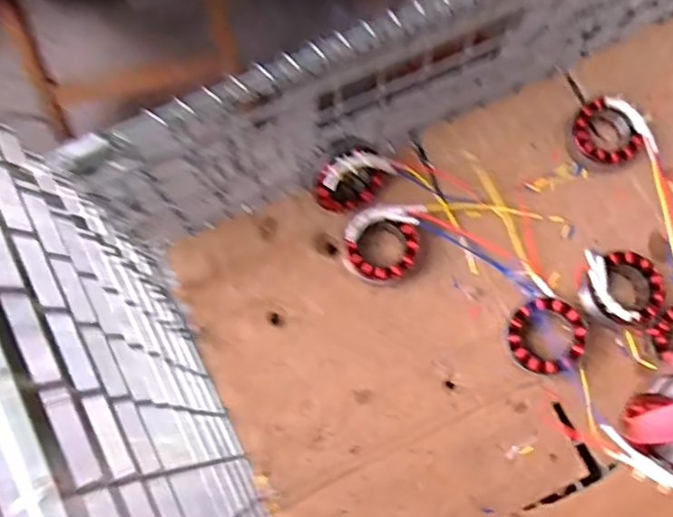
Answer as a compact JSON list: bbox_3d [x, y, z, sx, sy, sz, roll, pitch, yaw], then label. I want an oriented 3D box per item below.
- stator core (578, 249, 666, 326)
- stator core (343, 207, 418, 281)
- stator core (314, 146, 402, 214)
[{"bbox_3d":[0.321,0.034,0.737,0.087,0.052,0.082,4,75,3],"label":"stator core"},{"bbox_3d":[0.052,-0.014,0.759,0.085,0.044,0.079,0,75,1],"label":"stator core"},{"bbox_3d":[0.023,-0.091,0.740,0.072,0.076,0.026,-57,48,25],"label":"stator core"}]

